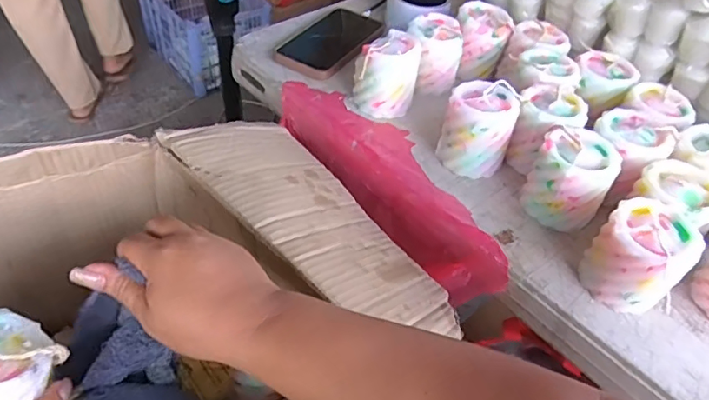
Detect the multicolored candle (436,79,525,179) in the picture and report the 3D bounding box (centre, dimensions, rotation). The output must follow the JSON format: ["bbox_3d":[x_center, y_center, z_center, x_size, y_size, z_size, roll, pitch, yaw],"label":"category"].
[{"bbox_3d":[0.126,-0.072,0.521,0.068,0.072,0.066,23,48,15],"label":"multicolored candle"}]

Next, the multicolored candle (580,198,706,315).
[{"bbox_3d":[0.230,0.047,0.426,0.072,0.074,0.067,35,52,25],"label":"multicolored candle"}]

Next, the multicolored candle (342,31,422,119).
[{"bbox_3d":[0.033,-0.140,0.576,0.072,0.074,0.058,6,46,0],"label":"multicolored candle"}]

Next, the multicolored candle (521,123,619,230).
[{"bbox_3d":[0.196,-0.019,0.480,0.068,0.073,0.065,27,49,19],"label":"multicolored candle"}]

